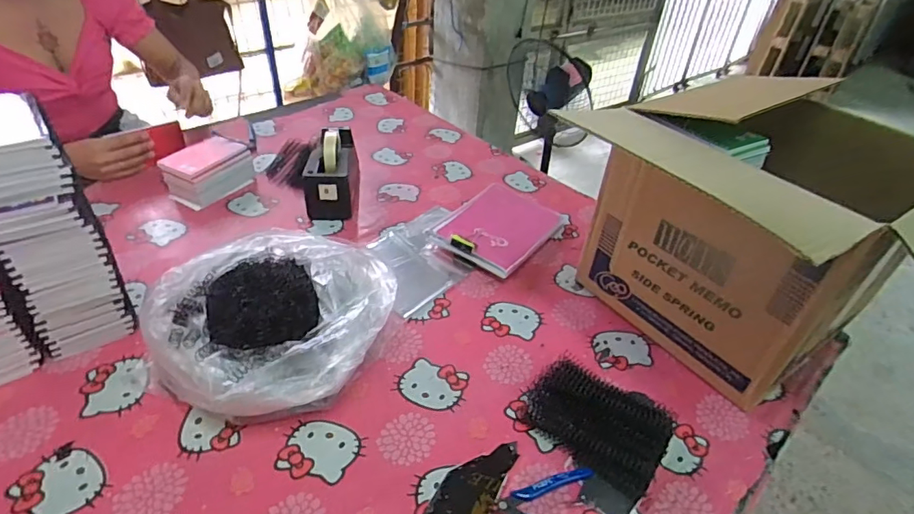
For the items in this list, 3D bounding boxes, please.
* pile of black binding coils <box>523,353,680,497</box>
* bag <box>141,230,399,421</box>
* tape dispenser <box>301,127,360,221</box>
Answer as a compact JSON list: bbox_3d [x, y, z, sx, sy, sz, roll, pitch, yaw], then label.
[{"bbox_3d":[0.165,0.189,0.599,0.160,0.034,0.115,29,45,28],"label":"pile of black binding coils"},{"bbox_3d":[-0.227,0.088,0.621,0.288,0.119,0.234,8,40,2],"label":"bag"},{"bbox_3d":[-0.231,-0.167,0.929,0.080,0.118,0.203,1,39,-5],"label":"tape dispenser"}]

